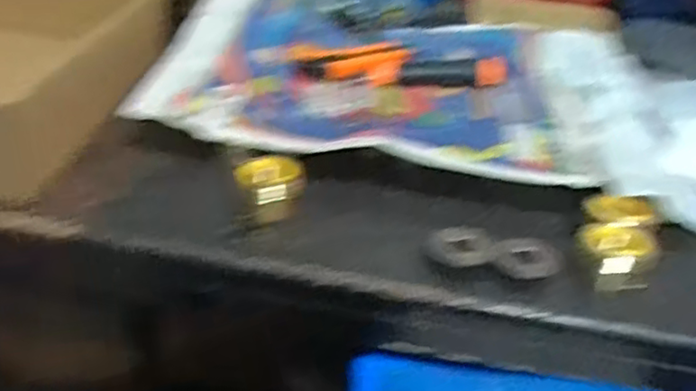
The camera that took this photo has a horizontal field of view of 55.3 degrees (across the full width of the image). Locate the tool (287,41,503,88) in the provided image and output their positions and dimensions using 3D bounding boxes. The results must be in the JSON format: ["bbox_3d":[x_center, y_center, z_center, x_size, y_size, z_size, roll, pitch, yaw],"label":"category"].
[{"bbox_3d":[0.048,-0.129,0.646,0.202,0.021,0.069,-2,37,-11],"label":"tool"}]

